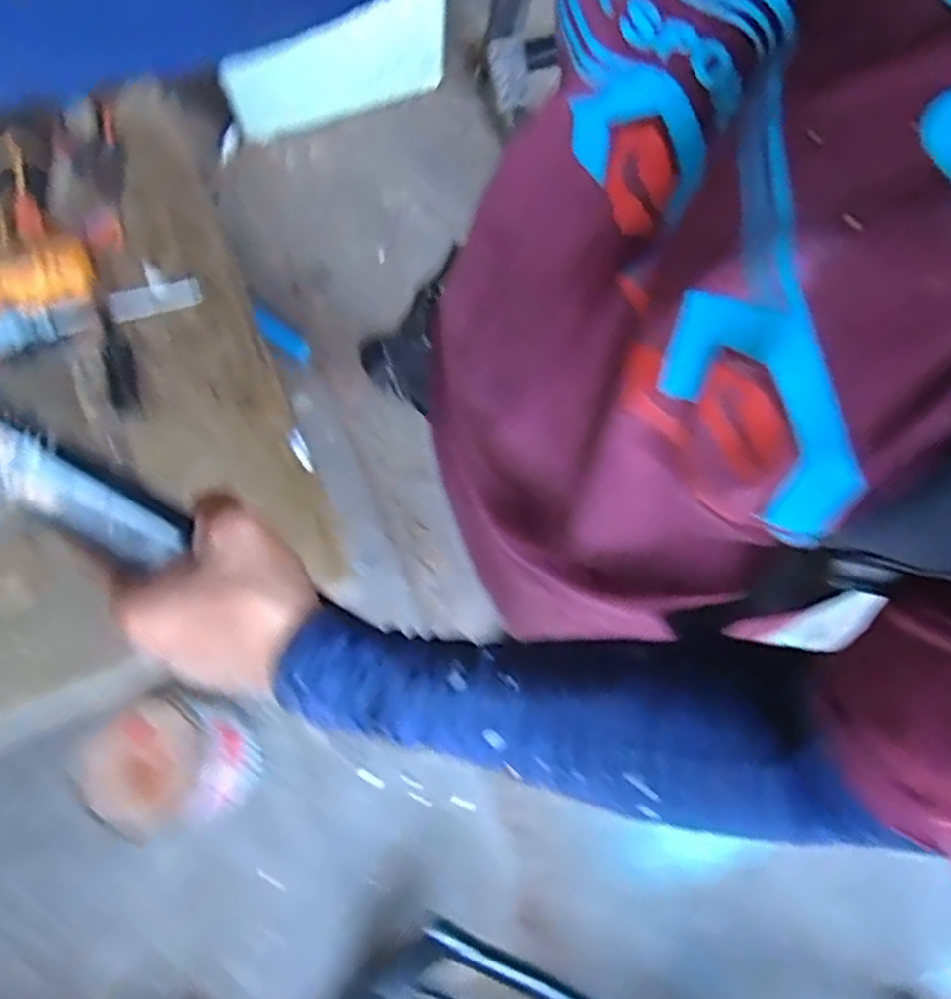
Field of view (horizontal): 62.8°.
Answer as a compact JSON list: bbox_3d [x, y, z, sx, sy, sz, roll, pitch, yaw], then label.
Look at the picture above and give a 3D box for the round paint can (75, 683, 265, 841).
[{"bbox_3d":[-0.385,0.341,1.002,0.166,0.192,0.157,-23,73,-7],"label":"round paint can"}]

